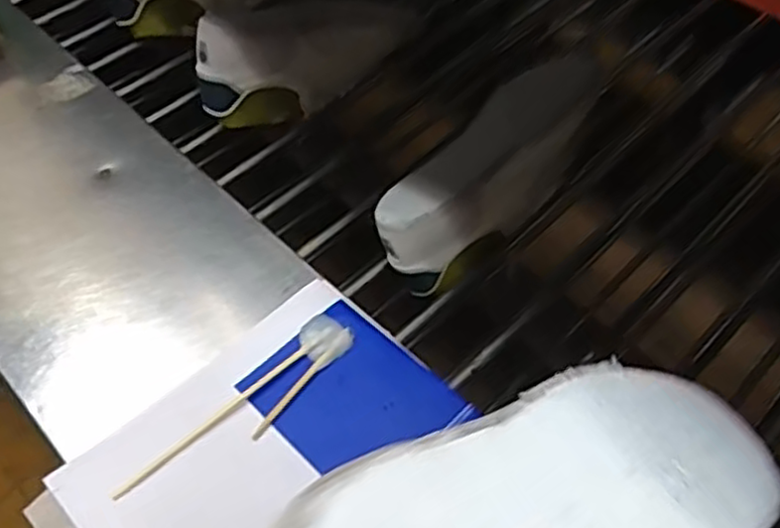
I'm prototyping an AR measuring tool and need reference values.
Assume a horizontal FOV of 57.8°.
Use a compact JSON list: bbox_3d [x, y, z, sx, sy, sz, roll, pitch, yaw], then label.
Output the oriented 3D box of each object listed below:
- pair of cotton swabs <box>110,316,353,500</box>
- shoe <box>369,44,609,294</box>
[{"bbox_3d":[-0.103,0.106,0.507,0.040,0.012,0.193,35,62,24],"label":"pair of cotton swabs"},{"bbox_3d":[0.091,-0.087,0.630,0.088,0.088,0.253,37,77,25],"label":"shoe"}]

